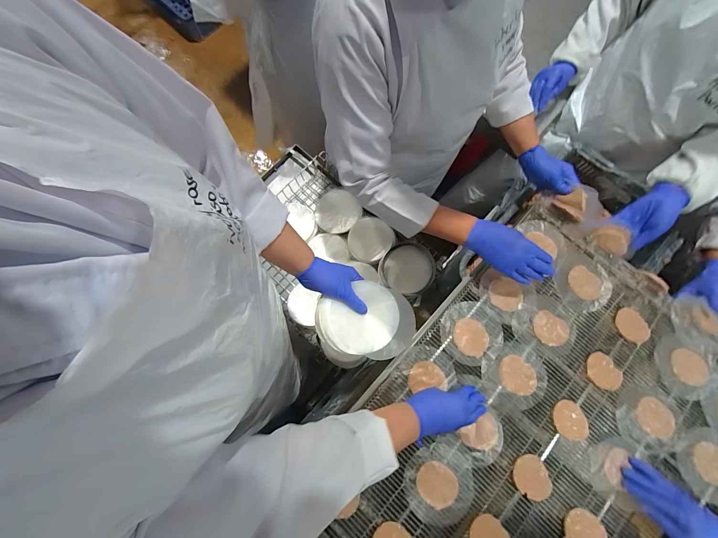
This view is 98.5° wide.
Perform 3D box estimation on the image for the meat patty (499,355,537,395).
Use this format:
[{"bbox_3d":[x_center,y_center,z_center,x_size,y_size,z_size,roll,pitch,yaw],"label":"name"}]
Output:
[{"bbox_3d":[0.304,0.203,0.590,0.071,0.006,0.068,0,79,1],"label":"meat patty"}]

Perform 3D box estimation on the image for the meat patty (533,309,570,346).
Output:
[{"bbox_3d":[0.378,0.119,0.611,0.068,0.007,0.060,33,81,7],"label":"meat patty"}]

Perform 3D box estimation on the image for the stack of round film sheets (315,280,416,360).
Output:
[{"bbox_3d":[0.013,0.085,0.529,0.165,0.032,0.122,13,79,3],"label":"stack of round film sheets"}]

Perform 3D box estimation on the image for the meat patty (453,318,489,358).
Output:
[{"bbox_3d":[0.219,0.134,0.605,0.064,0.009,0.069,10,79,3],"label":"meat patty"}]

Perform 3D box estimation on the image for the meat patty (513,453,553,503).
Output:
[{"bbox_3d":[0.305,0.368,0.544,0.062,0.014,0.067,0,79,1],"label":"meat patty"}]

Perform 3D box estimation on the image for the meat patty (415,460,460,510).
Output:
[{"bbox_3d":[0.135,0.372,0.530,0.070,0.014,0.064,0,79,1],"label":"meat patty"}]

